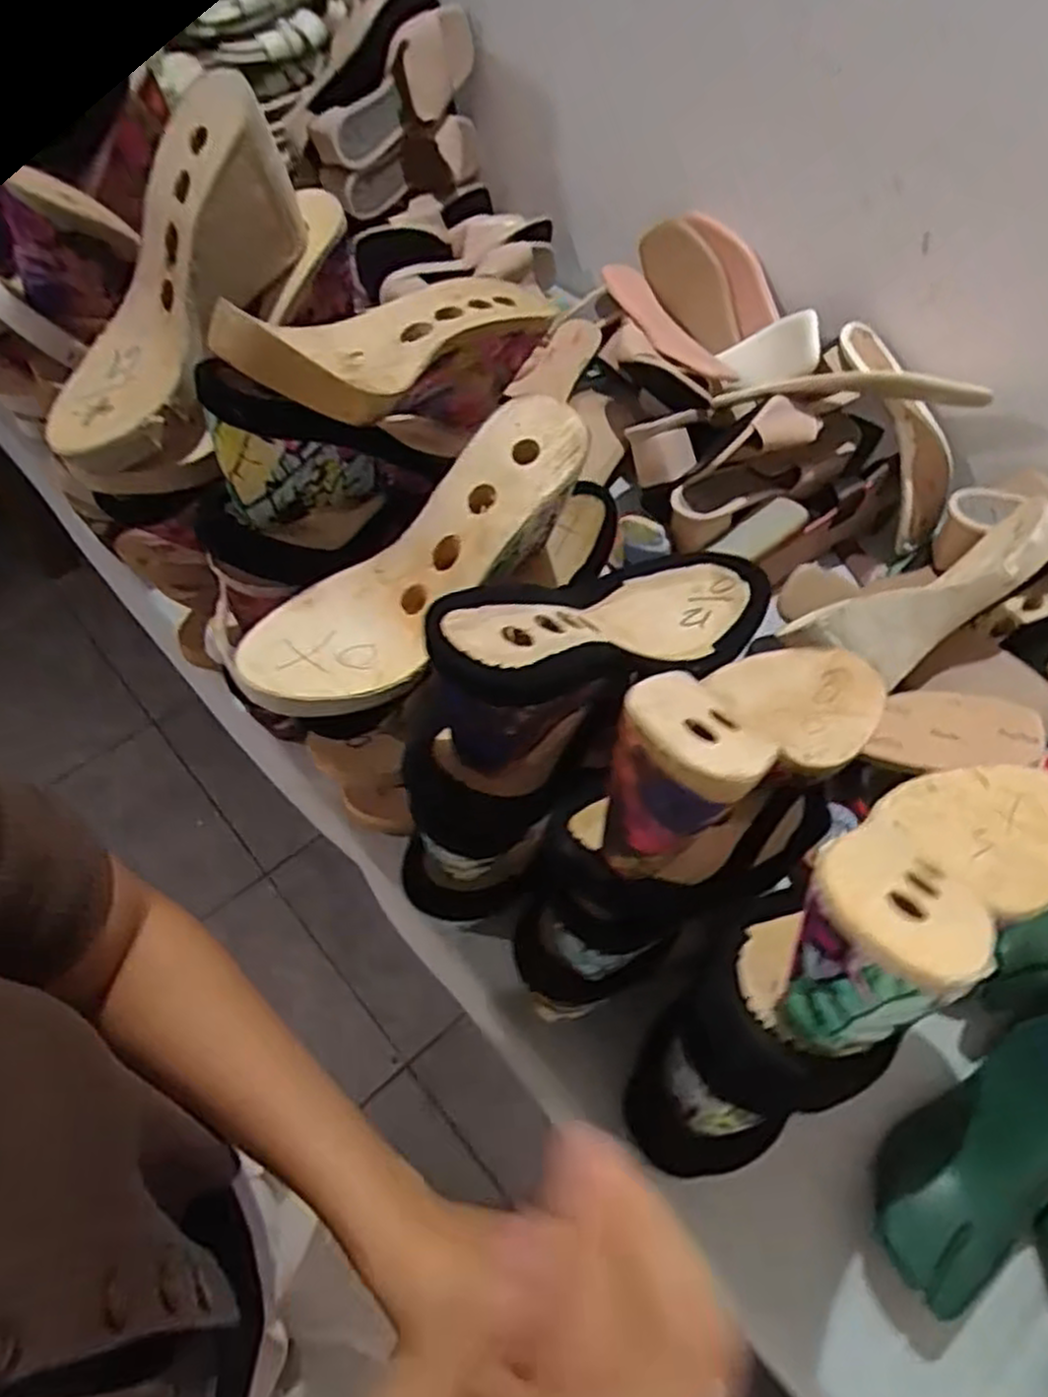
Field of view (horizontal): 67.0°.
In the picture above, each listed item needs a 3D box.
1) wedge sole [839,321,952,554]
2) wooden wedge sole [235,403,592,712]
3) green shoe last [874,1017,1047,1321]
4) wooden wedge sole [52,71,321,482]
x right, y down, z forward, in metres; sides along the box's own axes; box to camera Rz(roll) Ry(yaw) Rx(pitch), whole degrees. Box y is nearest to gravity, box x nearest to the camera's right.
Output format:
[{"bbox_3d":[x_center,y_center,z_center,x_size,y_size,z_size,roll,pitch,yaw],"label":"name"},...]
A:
[{"bbox_3d":[0.371,-0.261,0.783,0.063,0.051,0.216,-12,81,-12],"label":"wedge sole"},{"bbox_3d":[-0.057,-0.078,0.441,0.234,0.048,0.083,-43,65,-2],"label":"wooden wedge sole"},{"bbox_3d":[0.300,0.268,0.485,0.213,0.077,0.076,-39,65,-12],"label":"green shoe last"},{"bbox_3d":[-0.218,-0.245,0.488,0.083,0.087,0.233,31,95,17],"label":"wooden wedge sole"}]

